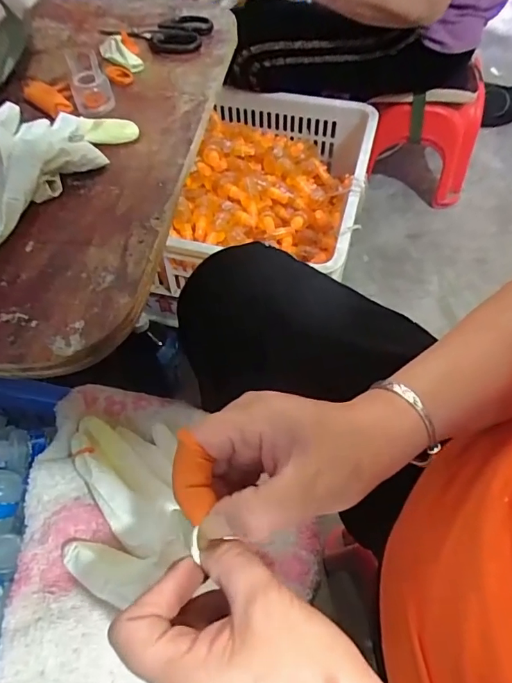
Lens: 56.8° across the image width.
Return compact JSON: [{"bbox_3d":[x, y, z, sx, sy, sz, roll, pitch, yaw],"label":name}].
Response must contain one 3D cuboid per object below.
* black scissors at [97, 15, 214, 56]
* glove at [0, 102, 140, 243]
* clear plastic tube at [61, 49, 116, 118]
[{"bbox_3d":[-0.097,-0.295,0.453,0.102,0.012,0.067,12,57,8],"label":"black scissors"},{"bbox_3d":[-0.166,-0.119,0.325,0.069,0.031,0.178,26,61,17],"label":"glove"},{"bbox_3d":[-0.133,-0.207,0.379,0.031,0.037,0.037,-17,58,-11],"label":"clear plastic tube"}]

